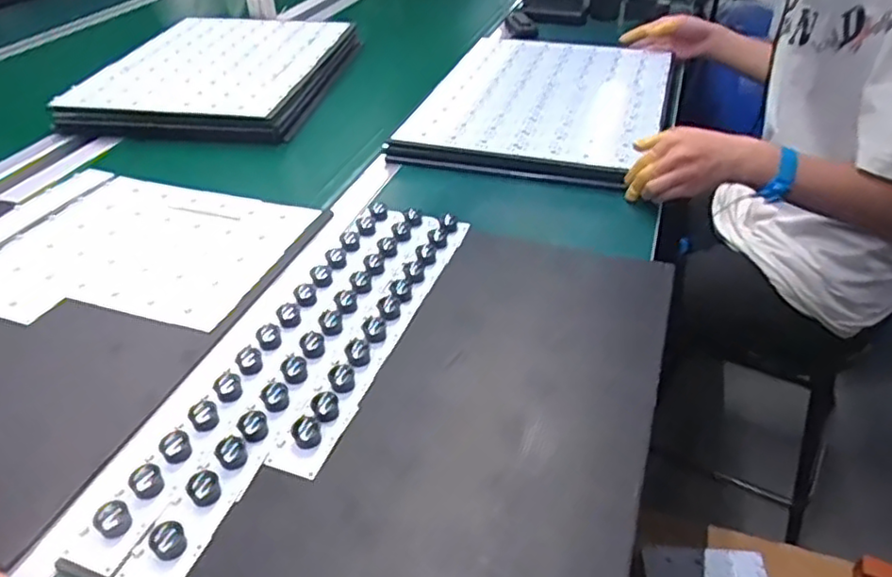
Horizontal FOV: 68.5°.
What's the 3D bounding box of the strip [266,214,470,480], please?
[{"bbox_3d":[-0.057,0.028,0.631,0.043,0.017,0.364,12,40,16],"label":"strip"}]

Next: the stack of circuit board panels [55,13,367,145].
[{"bbox_3d":[-0.393,-0.379,1.144,0.368,0.045,0.503,6,38,8],"label":"stack of circuit board panels"}]

